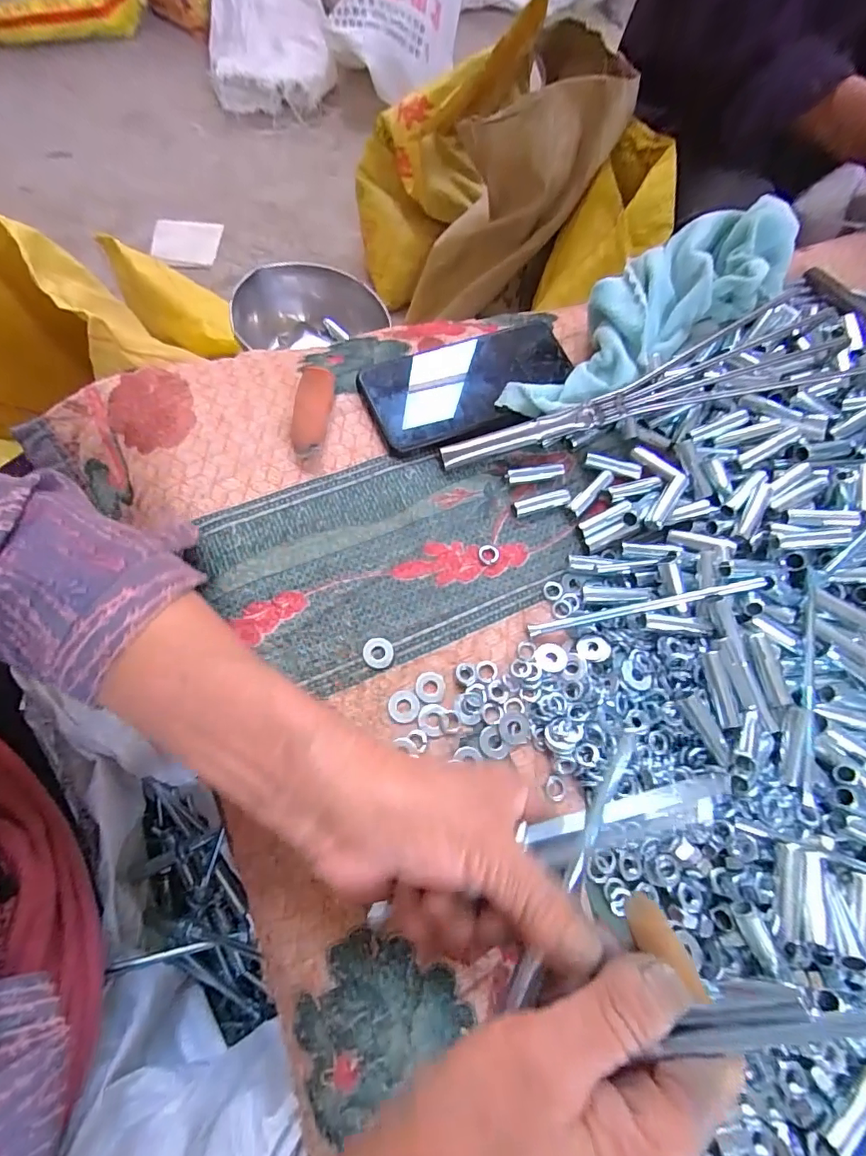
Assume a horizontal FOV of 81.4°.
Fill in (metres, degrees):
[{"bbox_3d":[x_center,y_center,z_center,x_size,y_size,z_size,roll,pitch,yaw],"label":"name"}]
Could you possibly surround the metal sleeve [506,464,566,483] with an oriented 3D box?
[{"bbox_3d":[0.075,-0.075,0.365,0.043,0.011,0.010,-7,67,-7],"label":"metal sleeve"}]

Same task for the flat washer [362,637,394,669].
[{"bbox_3d":[-0.033,0.046,0.308,0.018,0.004,0.018,2,66,-4],"label":"flat washer"}]

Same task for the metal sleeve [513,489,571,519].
[{"bbox_3d":[0.078,-0.054,0.357,0.043,0.008,0.011,-15,68,-10],"label":"metal sleeve"}]

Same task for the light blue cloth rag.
[{"bbox_3d":[0.165,-0.206,0.383,0.267,0.057,0.082,-32,72,-16],"label":"light blue cloth rag"}]

